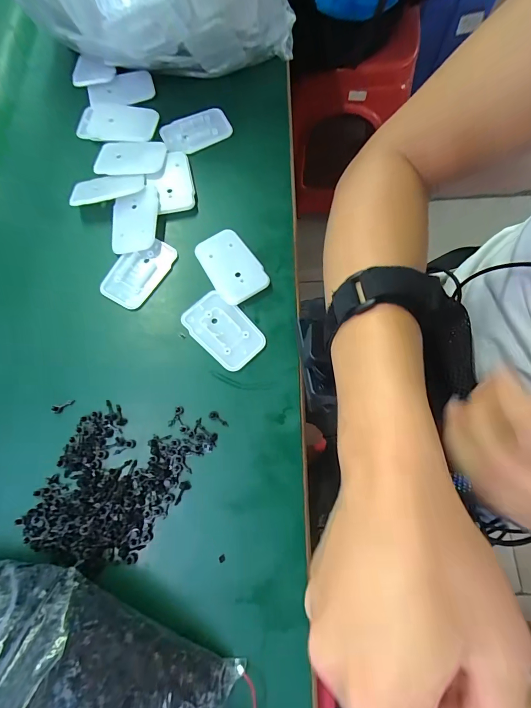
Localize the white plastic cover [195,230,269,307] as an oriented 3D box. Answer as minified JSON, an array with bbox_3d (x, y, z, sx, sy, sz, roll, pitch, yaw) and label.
[{"bbox_3d":[-0.030,-0.078,0.293,0.044,0.007,0.068,-31,77,-10],"label":"white plastic cover"}]

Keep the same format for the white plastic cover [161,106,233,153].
[{"bbox_3d":[-0.071,-0.229,0.337,0.070,0.006,0.041,-28,77,-9],"label":"white plastic cover"}]

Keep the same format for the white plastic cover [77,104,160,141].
[{"bbox_3d":[-0.151,-0.235,0.336,0.082,0.006,0.040,9,82,5],"label":"white plastic cover"}]

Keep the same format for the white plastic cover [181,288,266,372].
[{"bbox_3d":[-0.036,-0.021,0.277,0.044,0.004,0.069,-42,80,-12],"label":"white plastic cover"}]

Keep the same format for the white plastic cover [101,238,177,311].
[{"bbox_3d":[-0.112,-0.074,0.295,0.040,0.007,0.069,35,76,8],"label":"white plastic cover"}]

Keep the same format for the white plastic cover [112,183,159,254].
[{"bbox_3d":[-0.120,-0.125,0.303,0.040,0.008,0.066,-2,74,-2],"label":"white plastic cover"}]

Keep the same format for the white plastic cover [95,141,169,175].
[{"bbox_3d":[-0.132,-0.194,0.324,0.066,0.006,0.041,4,74,-1],"label":"white plastic cover"}]

